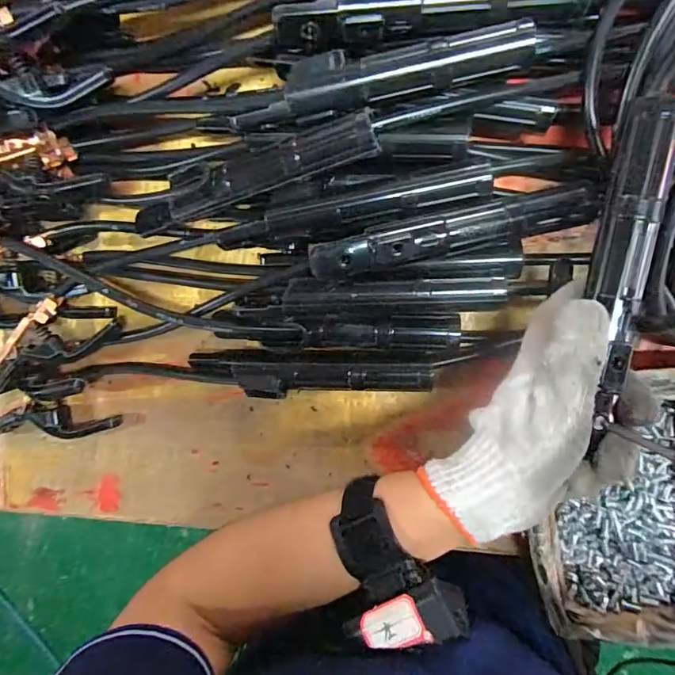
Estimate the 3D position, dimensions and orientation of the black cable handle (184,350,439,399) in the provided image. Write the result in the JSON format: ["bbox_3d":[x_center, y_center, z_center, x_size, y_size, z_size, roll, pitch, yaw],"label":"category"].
[{"bbox_3d":[-0.022,0.028,0.378,0.186,0.027,0.036,0,94,8],"label":"black cable handle"}]

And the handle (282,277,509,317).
[{"bbox_3d":[0.037,-0.029,0.335,0.152,0.021,0.025,-1,92,9],"label":"handle"}]

